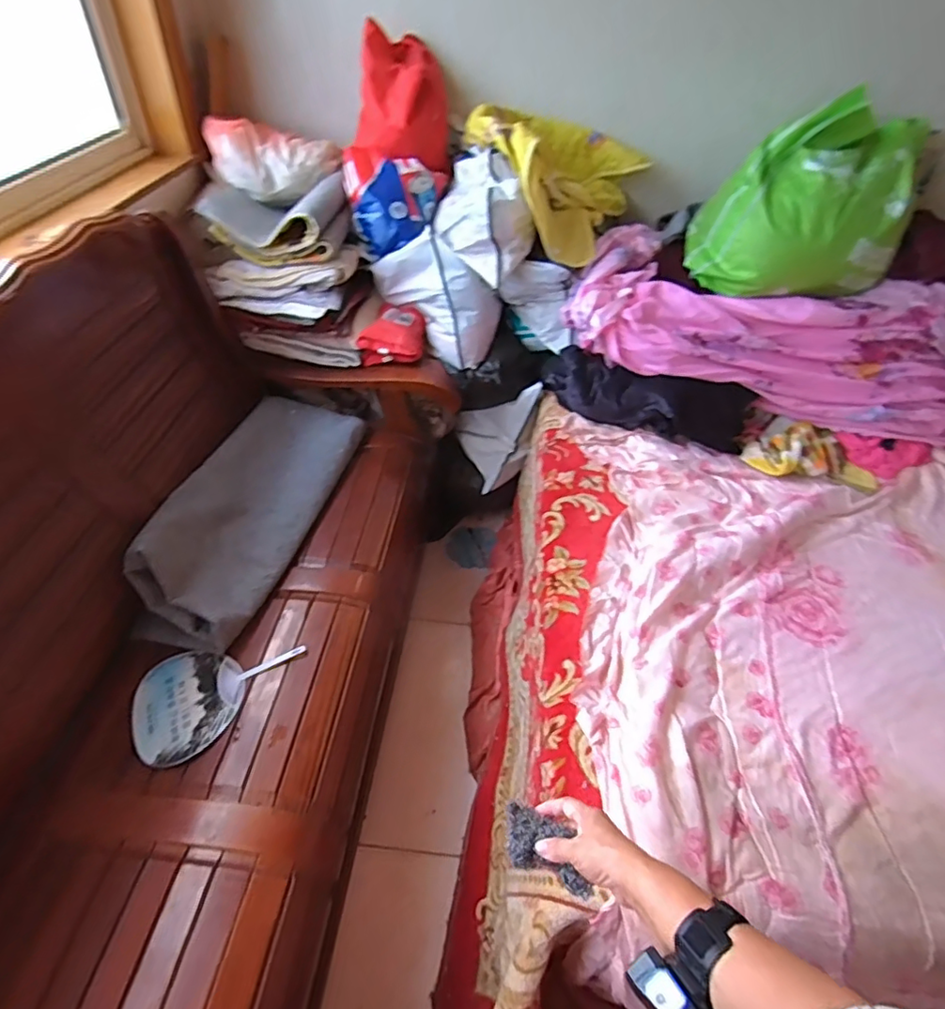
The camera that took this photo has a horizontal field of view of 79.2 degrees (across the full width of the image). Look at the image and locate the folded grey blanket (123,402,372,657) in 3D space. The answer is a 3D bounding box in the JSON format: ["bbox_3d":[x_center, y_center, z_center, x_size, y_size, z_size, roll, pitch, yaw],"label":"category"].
[{"bbox_3d":[-0.484,-0.017,1.268,0.255,0.137,0.669,11,45,7],"label":"folded grey blanket"}]

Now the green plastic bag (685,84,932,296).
[{"bbox_3d":[0.767,-0.680,1.297,0.453,0.325,0.222,4,45,-1],"label":"green plastic bag"}]

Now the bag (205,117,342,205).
[{"bbox_3d":[-0.497,-0.849,1.427,0.311,0.155,0.116,4,45,-1],"label":"bag"}]

